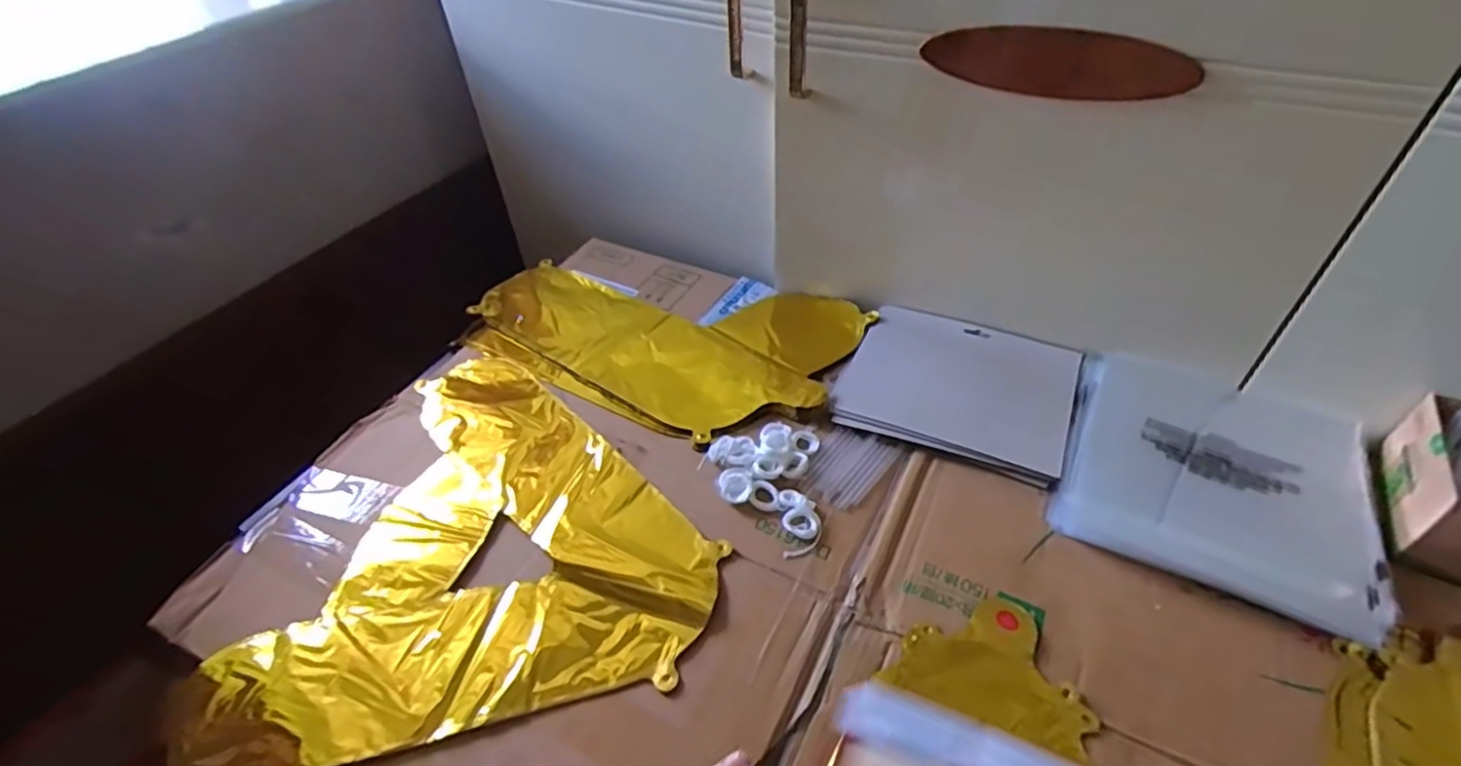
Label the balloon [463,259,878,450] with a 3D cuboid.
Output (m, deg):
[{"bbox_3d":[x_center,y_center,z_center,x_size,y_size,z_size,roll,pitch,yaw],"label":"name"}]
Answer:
[{"bbox_3d":[-0.080,-0.061,0.711,0.393,0.015,0.233,21,49,22],"label":"balloon"}]

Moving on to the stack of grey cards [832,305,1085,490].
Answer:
[{"bbox_3d":[0.211,0.002,0.629,0.197,0.019,0.162,17,47,18],"label":"stack of grey cards"}]

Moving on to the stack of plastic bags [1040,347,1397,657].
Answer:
[{"bbox_3d":[0.395,0.073,0.556,0.216,0.020,0.220,20,48,21],"label":"stack of plastic bags"}]

